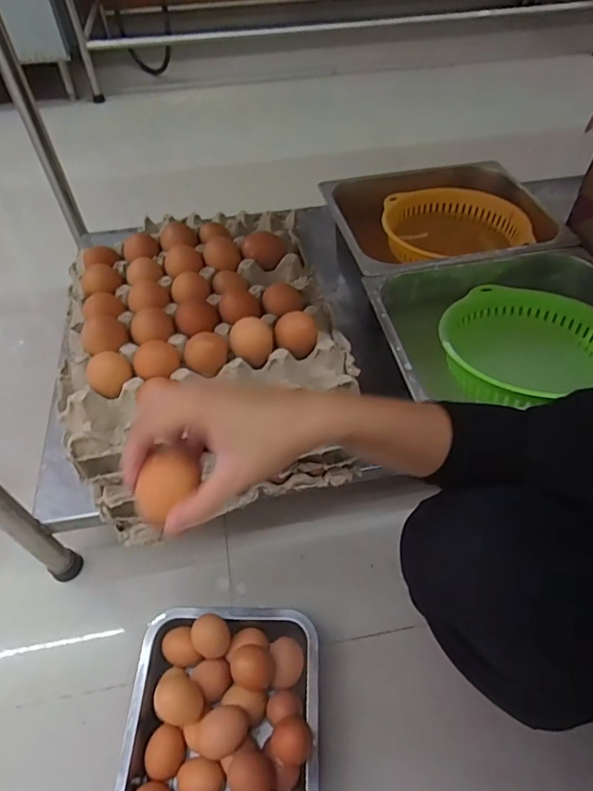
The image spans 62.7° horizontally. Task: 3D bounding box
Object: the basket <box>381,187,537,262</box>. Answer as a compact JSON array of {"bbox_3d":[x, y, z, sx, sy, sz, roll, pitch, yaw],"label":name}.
[{"bbox_3d":[0.246,-0.259,0.779,0.213,0.063,0.185,-3,51,-1],"label":"basket"}]

